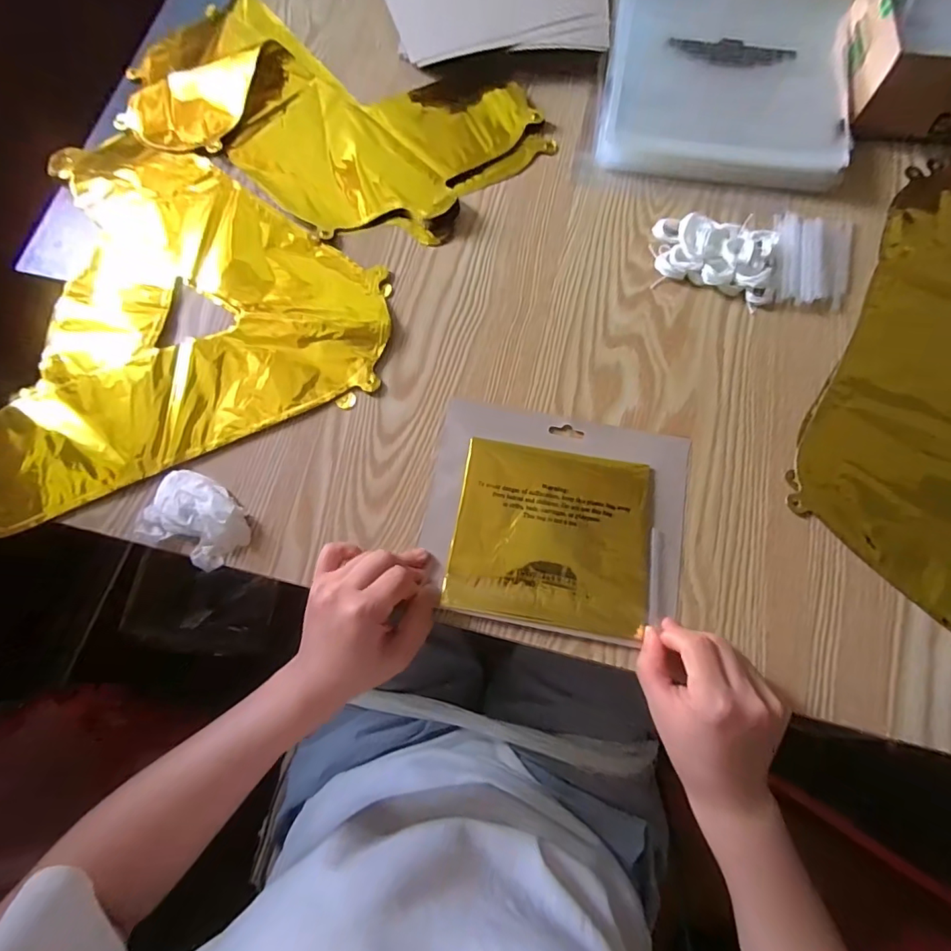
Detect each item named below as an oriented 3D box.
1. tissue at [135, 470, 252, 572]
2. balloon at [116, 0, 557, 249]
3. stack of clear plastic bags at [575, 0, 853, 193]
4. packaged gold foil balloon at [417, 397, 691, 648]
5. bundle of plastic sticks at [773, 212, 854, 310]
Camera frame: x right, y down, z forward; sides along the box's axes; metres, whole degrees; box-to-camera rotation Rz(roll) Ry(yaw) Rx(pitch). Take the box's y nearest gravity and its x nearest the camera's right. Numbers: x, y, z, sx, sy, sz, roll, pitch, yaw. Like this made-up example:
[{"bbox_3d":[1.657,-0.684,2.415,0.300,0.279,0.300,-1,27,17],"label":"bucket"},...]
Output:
[{"bbox_3d":[-0.212,0.032,0.379,0.077,0.019,0.058,28,77,9],"label":"tissue"},{"bbox_3d":[-0.159,-0.355,0.487,0.420,0.018,0.218,26,77,8],"label":"balloon"},{"bbox_3d":[0.234,-0.397,0.483,0.219,0.027,0.265,11,75,5],"label":"stack of clear plastic bags"},{"bbox_3d":[0.060,0.031,0.382,0.191,0.010,0.164,10,75,4],"label":"packaged gold foil balloon"},{"bbox_3d":[0.287,-0.185,0.426,0.066,0.014,0.089,14,75,5],"label":"bundle of plastic sticks"}]

